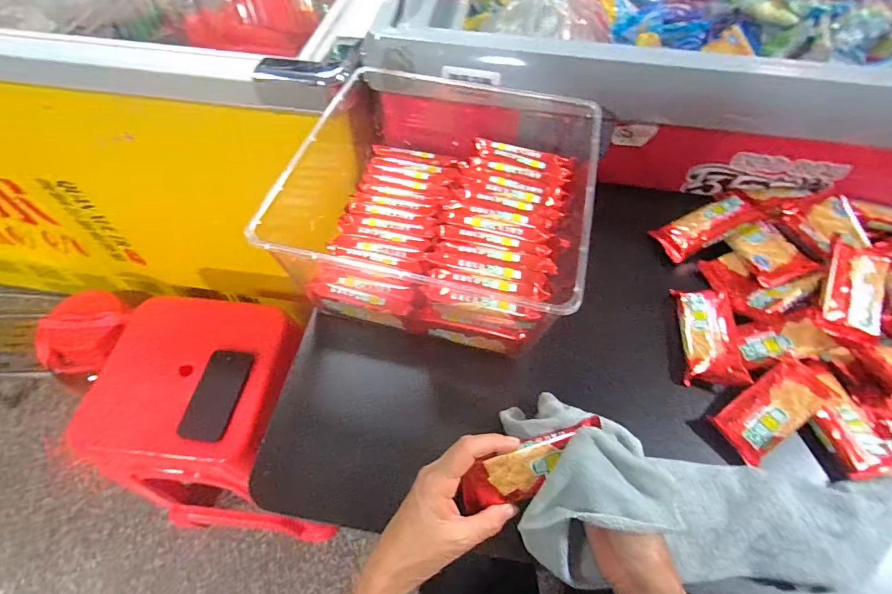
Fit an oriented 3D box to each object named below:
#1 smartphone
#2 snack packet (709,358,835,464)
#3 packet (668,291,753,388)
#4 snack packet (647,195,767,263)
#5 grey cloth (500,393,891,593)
[{"bbox_3d":[-0.364,0.155,0.684,0.071,0.011,0.143,10,61,-5],"label":"smartphone"},{"bbox_3d":[0.327,0.106,0.426,0.119,0.014,0.050,-27,60,-19],"label":"snack packet"},{"bbox_3d":[0.291,0.042,0.474,0.054,0.023,0.116,11,56,6],"label":"packet"},{"bbox_3d":[0.331,-0.091,0.548,0.119,0.012,0.053,-26,58,5],"label":"snack packet"},{"bbox_3d":[0.238,0.173,0.379,0.358,0.081,0.137,9,55,-8],"label":"grey cloth"}]

